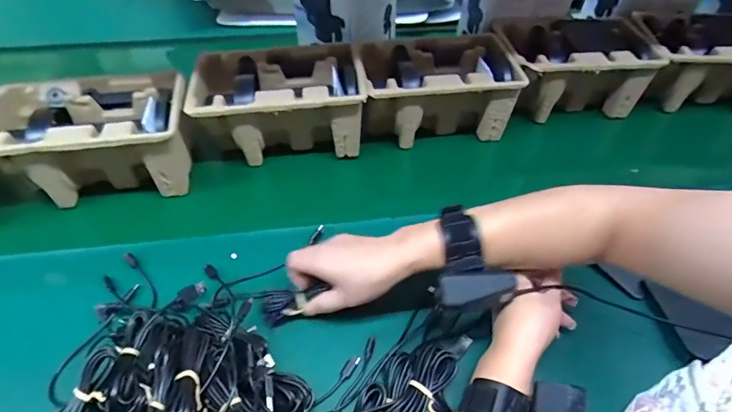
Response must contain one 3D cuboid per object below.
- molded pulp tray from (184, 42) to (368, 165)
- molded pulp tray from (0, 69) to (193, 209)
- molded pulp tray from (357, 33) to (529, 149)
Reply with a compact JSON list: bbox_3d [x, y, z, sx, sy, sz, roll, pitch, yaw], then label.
[{"bbox_3d":[-0.118,-0.140,0.627,0.218,0.109,0.147,-3,42,-4],"label":"molded pulp tray"},{"bbox_3d":[-0.338,-0.077,0.573,0.229,0.115,0.150,-12,44,-13],"label":"molded pulp tray"},{"bbox_3d":[0.101,-0.161,0.666,0.218,0.124,0.139,-5,42,-6],"label":"molded pulp tray"}]

